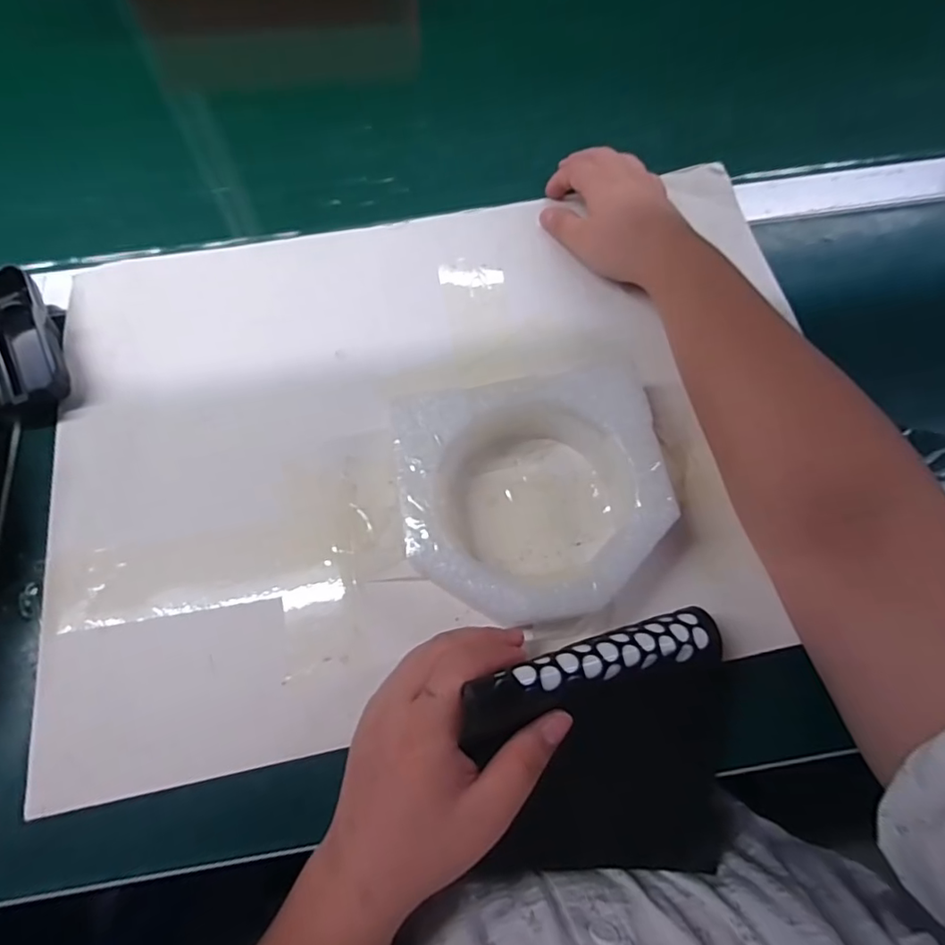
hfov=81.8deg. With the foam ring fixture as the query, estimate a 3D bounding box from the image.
[{"bbox_3d":[0.036,0.013,0.311,0.145,0.039,0.134,-12,71,-4],"label":"foam ring fixture"}]

